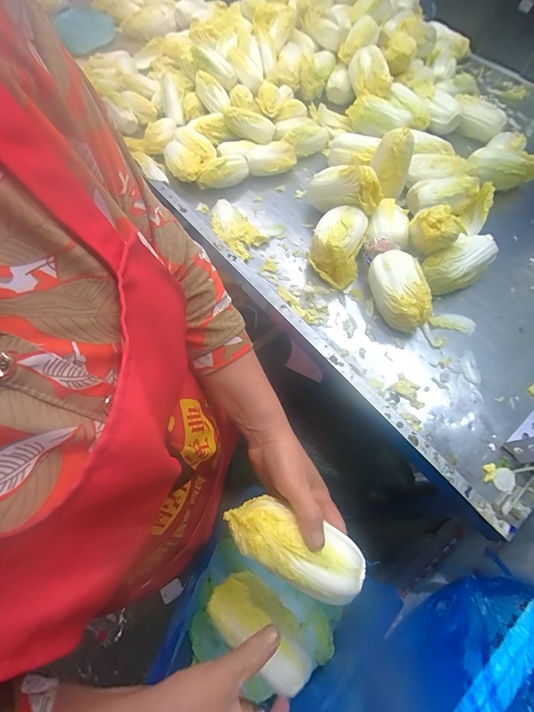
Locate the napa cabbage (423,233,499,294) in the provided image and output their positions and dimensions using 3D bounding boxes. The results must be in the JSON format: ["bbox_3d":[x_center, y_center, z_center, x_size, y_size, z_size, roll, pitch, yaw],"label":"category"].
[{"bbox_3d":[0.327,-0.155,0.568,0.131,0.067,0.067,-26,66,-16],"label":"napa cabbage"}]

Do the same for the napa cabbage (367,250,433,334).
[{"bbox_3d":[0.210,-0.105,0.537,0.072,0.064,0.130,-7,63,-7],"label":"napa cabbage"}]

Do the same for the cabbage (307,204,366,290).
[{"bbox_3d":[0.122,-0.194,0.577,0.086,0.068,0.136,15,62,5],"label":"cabbage"}]

